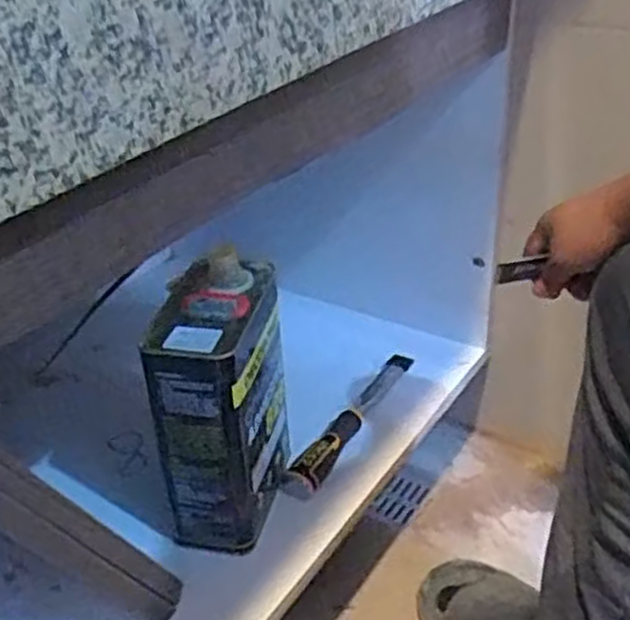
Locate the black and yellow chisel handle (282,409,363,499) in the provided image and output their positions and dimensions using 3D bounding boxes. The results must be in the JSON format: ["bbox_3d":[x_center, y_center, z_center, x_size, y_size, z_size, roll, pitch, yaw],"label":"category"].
[{"bbox_3d":[0.013,0.161,0.917,0.034,0.028,0.138,15,37,27],"label":"black and yellow chisel handle"}]

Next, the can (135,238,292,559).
[{"bbox_3d":[-0.089,0.097,0.800,0.094,0.242,0.159,3,33,11],"label":"can"}]

